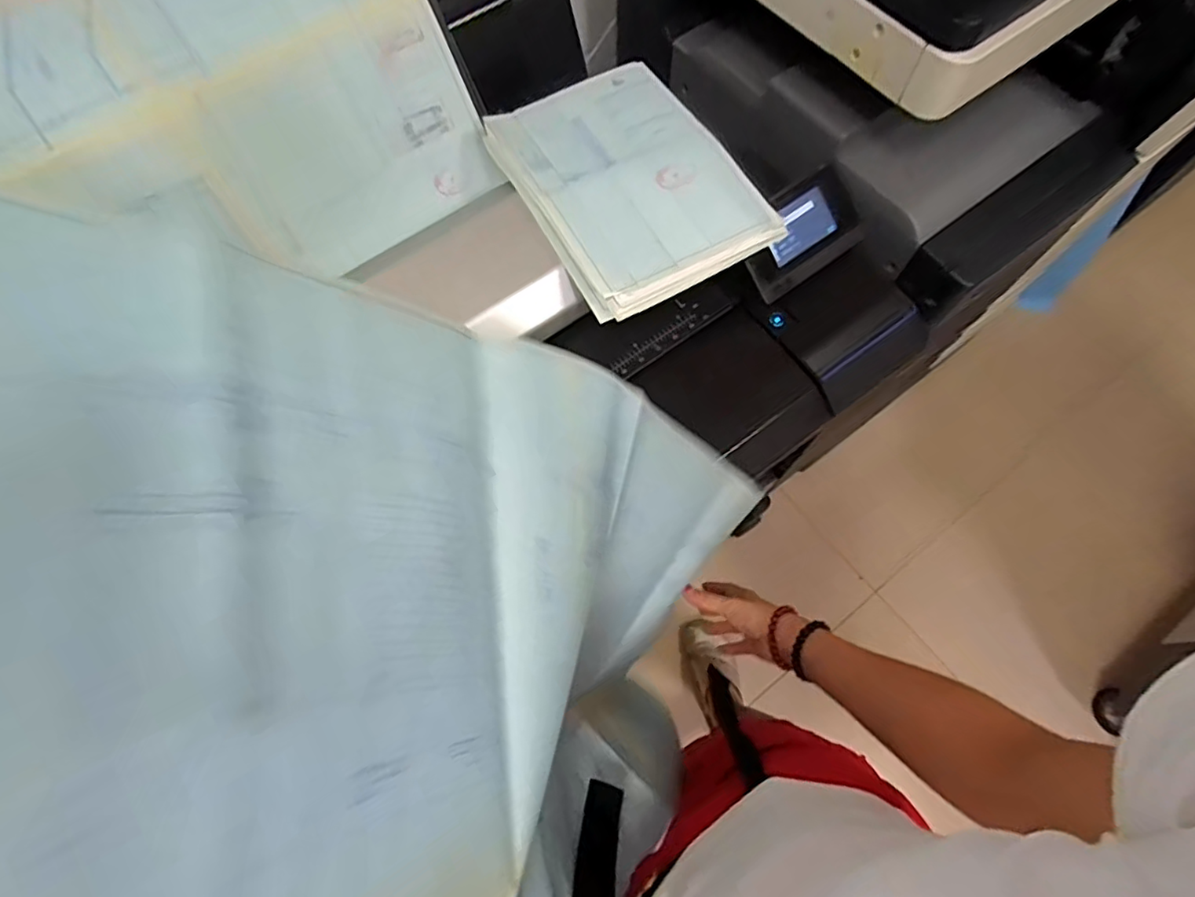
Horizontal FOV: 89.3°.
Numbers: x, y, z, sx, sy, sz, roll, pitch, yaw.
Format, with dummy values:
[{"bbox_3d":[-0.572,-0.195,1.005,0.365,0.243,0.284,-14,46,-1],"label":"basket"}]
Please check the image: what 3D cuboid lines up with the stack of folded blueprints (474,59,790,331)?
[{"bbox_3d":[0.031,-0.304,0.673,0.222,0.028,0.310,-28,69,-9],"label":"stack of folded blueprints"}]

